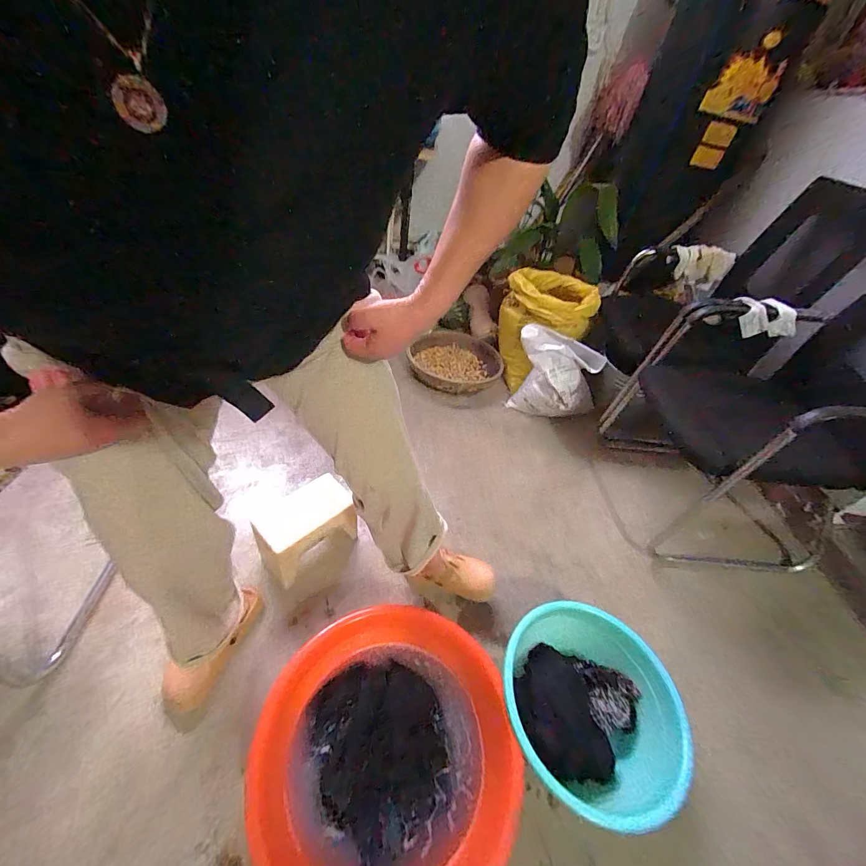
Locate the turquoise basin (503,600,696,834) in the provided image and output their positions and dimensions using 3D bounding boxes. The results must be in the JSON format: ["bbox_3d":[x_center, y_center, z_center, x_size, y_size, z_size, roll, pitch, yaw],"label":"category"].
[{"bbox_3d":[0.321,0.575,0.810,0.362,0.156,0.354,5,41,-5],"label":"turquoise basin"}]

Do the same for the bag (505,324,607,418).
[{"bbox_3d":[0.508,-0.221,1.596,0.371,0.367,0.154,20,42,12],"label":"bag"}]

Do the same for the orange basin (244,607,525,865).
[{"bbox_3d":[-0.096,0.601,0.737,0.447,0.126,0.458,5,41,-5],"label":"orange basin"}]

